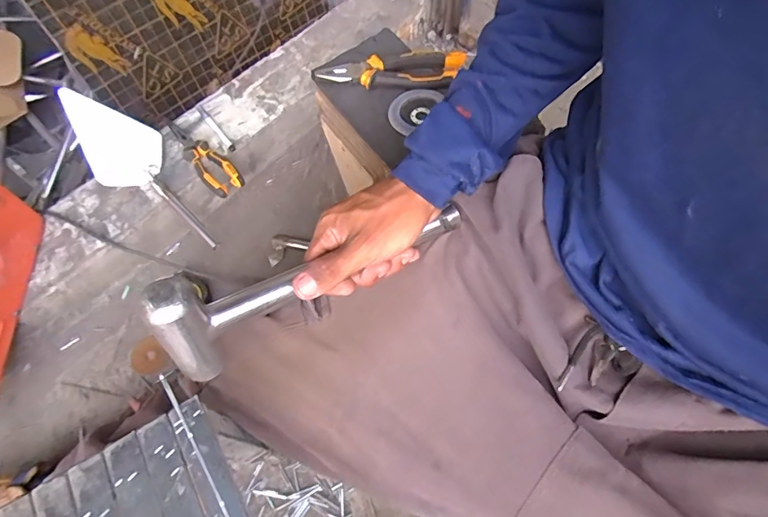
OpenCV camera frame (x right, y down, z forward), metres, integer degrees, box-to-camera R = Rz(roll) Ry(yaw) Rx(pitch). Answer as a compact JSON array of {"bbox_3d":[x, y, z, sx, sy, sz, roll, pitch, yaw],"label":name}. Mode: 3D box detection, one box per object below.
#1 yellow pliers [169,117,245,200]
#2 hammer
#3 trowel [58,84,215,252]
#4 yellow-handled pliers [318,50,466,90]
[{"bbox_3d":[-0.324,-0.182,0.825,0.055,0.030,0.185,-39,68,-18],"label":"yellow pliers"},{"bbox_3d":[-0.048,0.013,0.380,0.257,0.093,0.039,-23,63,-23],"label":"hammer"},{"bbox_3d":[-0.402,-0.144,0.783,0.121,0.055,0.330,-45,99,-20],"label":"trowel"},{"bbox_3d":[0.009,-0.254,0.613,0.187,0.018,0.055,4,62,4],"label":"yellow-handled pliers"}]

